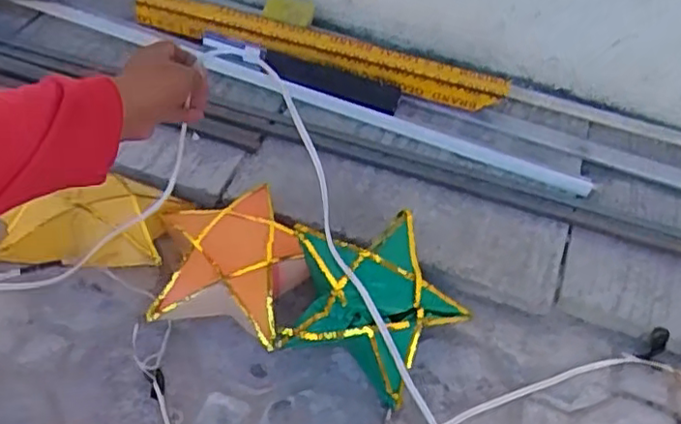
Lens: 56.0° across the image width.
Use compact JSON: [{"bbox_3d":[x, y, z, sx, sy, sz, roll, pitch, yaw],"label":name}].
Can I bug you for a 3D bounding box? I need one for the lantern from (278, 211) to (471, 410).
[{"bbox_3d":[0.040,0.095,0.750,0.197,0.096,0.190,18,53,10],"label":"lantern"}]

